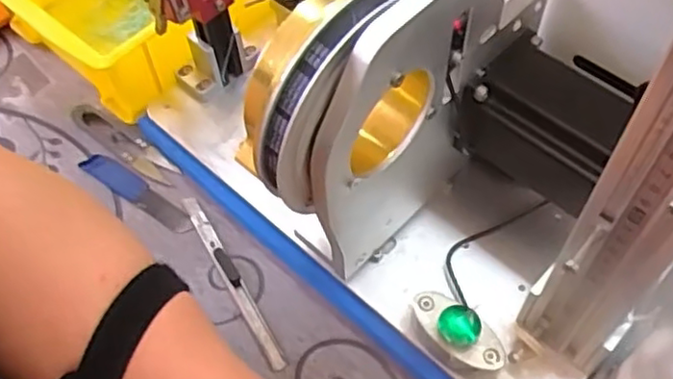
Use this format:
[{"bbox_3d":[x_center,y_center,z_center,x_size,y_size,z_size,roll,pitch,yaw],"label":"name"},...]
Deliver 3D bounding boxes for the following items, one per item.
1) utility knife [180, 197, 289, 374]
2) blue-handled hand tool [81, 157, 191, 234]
[{"bbox_3d":[-0.071,0.058,0.450,0.011,0.006,0.146,-28,60,-14],"label":"utility knife"},{"bbox_3d":[-0.146,0.001,0.489,0.102,0.005,0.020,31,64,21],"label":"blue-handled hand tool"}]

